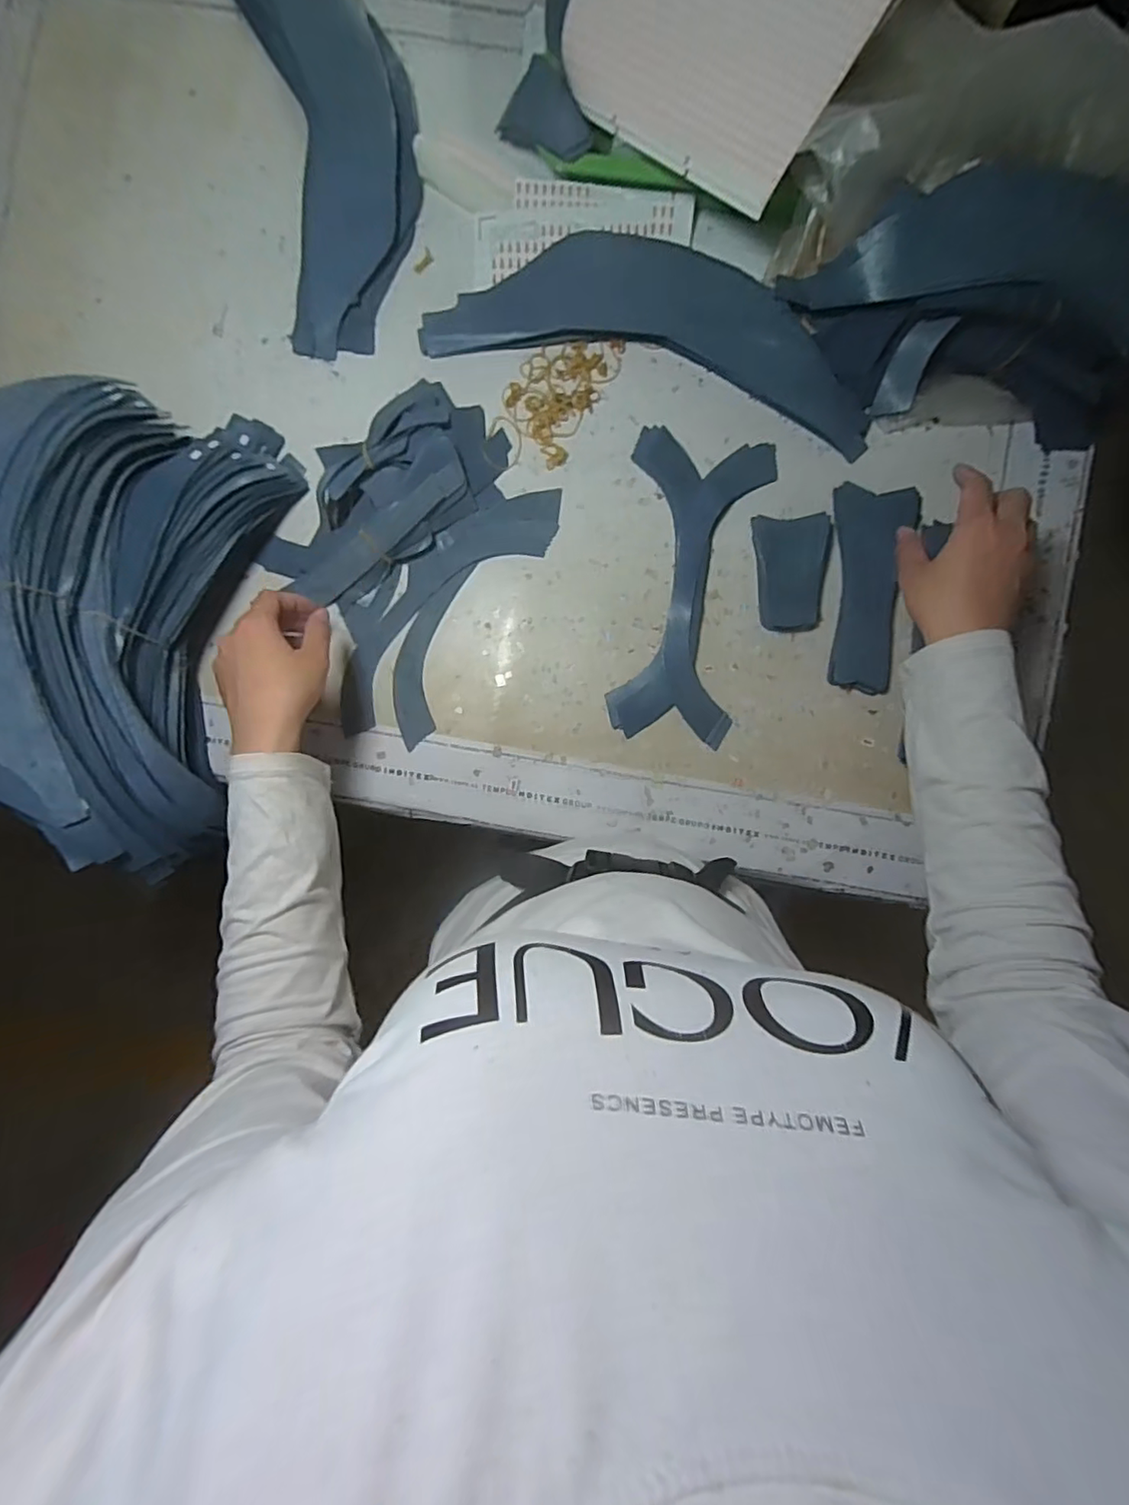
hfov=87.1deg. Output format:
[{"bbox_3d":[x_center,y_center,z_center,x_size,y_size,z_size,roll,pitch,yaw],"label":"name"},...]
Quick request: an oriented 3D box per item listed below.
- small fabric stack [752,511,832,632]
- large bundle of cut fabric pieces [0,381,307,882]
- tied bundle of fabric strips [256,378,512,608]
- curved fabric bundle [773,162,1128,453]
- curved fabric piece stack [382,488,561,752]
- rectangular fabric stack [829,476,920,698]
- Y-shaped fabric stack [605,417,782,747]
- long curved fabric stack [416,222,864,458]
[{"bbox_3d":[0.186,-0.146,0.484,0.059,0.005,0.090,-2,90,3],"label":"small fabric stack"},{"bbox_3d":[-0.317,-0.101,0.425,0.147,0.169,0.341,8,90,2],"label":"large bundle of cut fabric pieces"},{"bbox_3d":[-0.153,-0.212,0.485,0.216,0.040,0.115,-34,89,2],"label":"tied bundle of fabric strips"},{"bbox_3d":[0.313,-0.335,0.450,0.278,0.077,0.134,12,91,2],"label":"curved fabric bundle"},{"bbox_3d":[-0.096,-0.127,0.501,0.088,0.005,0.248,33,91,2],"label":"curved fabric piece stack"},{"bbox_3d":[0.248,-0.135,0.484,0.063,0.013,0.165,8,90,2],"label":"rectangular fabric stack"},{"bbox_3d":[0.103,-0.138,0.492,0.108,0.011,0.252,8,90,2],"label":"Y-shaped fabric stack"},{"bbox_3d":[0.079,-0.346,0.485,0.363,0.016,0.125,18,91,2],"label":"long curved fabric stack"}]

